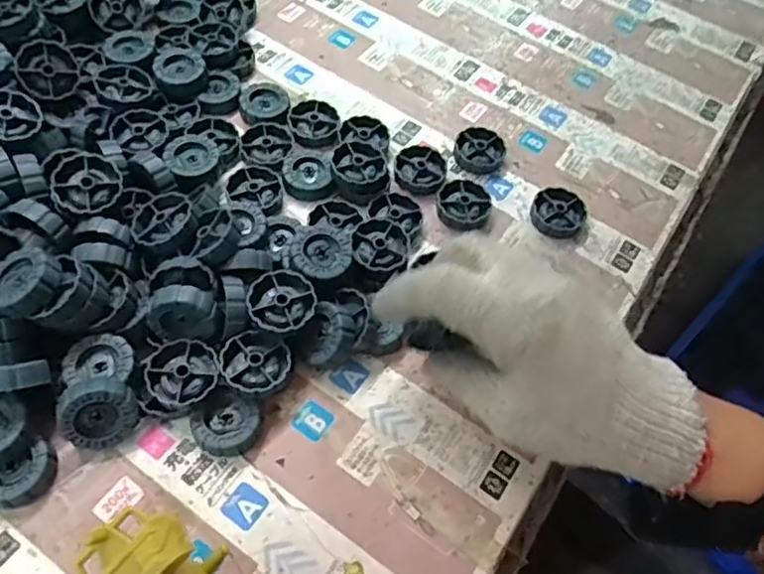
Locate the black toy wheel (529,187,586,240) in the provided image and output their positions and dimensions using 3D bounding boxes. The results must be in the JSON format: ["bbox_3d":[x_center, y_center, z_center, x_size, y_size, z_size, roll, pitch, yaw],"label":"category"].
[{"bbox_3d":[0.128,-0.055,0.452,0.038,0.011,0.046,24,61,10],"label":"black toy wheel"}]

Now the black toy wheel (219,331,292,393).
[{"bbox_3d":[-0.073,0.044,0.360,0.037,0.012,0.038,2,60,-3],"label":"black toy wheel"}]

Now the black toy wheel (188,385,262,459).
[{"bbox_3d":[-0.087,0.077,0.351,0.036,0.015,0.035,2,60,-3],"label":"black toy wheel"}]

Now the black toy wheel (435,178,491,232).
[{"bbox_3d":[0.060,-0.060,0.445,0.037,0.008,0.041,35,64,15],"label":"black toy wheel"}]

